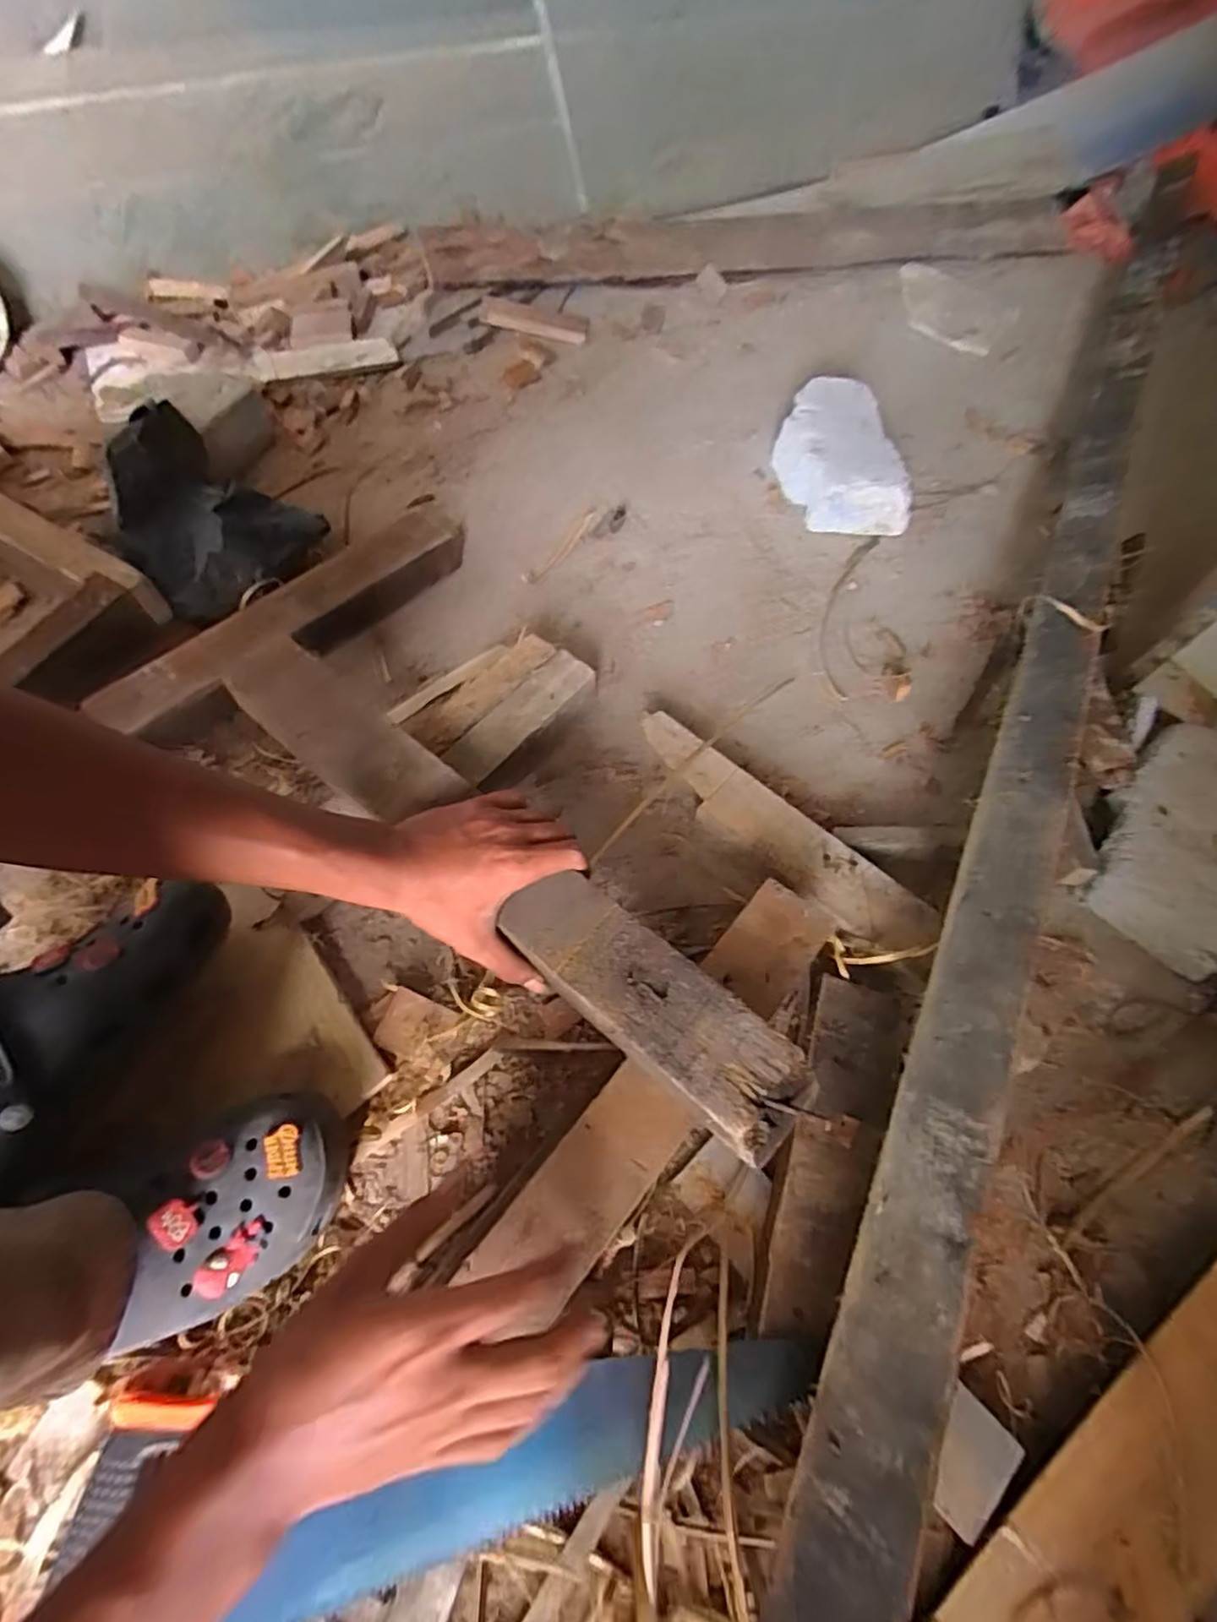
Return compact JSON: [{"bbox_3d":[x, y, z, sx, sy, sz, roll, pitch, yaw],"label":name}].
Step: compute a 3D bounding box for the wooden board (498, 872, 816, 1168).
[{"bbox_3d":[0.025,0.125,0.425,0.211,0.041,0.068,37,67,17],"label":"wooden board"}]

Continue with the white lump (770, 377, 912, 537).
[{"bbox_3d":[0.270,-0.425,0.796,0.116,0.080,0.208,-9,63,-7],"label":"white lump"}]

